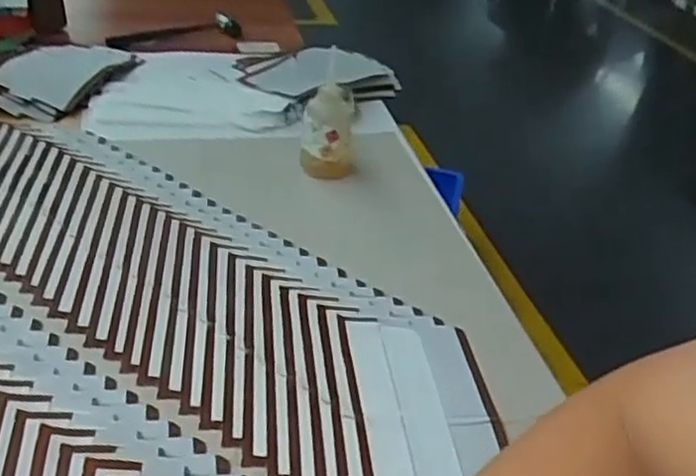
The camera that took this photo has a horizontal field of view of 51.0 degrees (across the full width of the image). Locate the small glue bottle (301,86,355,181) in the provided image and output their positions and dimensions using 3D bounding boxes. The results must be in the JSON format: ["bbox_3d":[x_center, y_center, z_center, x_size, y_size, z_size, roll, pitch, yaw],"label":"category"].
[{"bbox_3d":[-0.025,-0.134,0.937,0.069,0.114,0.066,8,34,2],"label":"small glue bottle"}]

